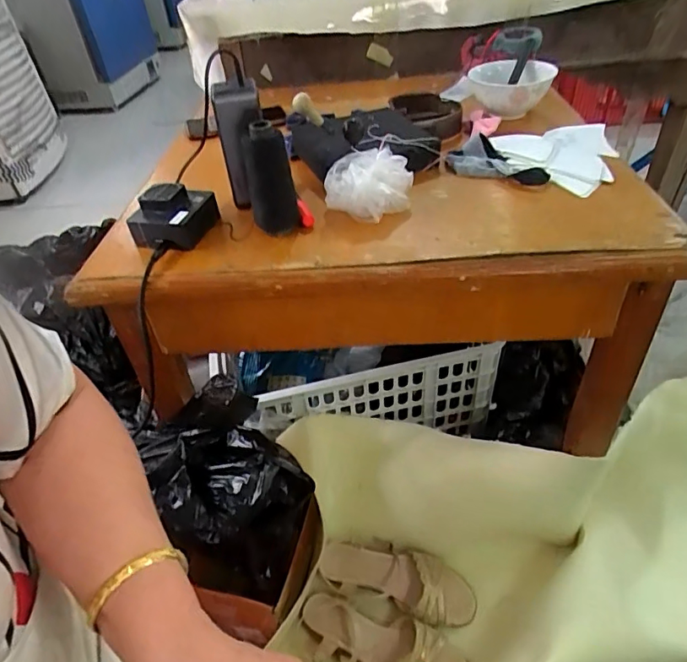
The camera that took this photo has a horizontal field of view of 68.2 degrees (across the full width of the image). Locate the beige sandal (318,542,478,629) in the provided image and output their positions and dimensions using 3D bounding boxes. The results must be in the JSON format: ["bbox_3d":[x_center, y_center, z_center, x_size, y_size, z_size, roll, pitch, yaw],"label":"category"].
[{"bbox_3d":[0.082,0.382,0.780,0.236,0.060,0.091,7,43,15],"label":"beige sandal"}]

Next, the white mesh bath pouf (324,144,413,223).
[{"bbox_3d":[0.024,-0.162,0.556,0.093,0.048,0.070,9,43,17],"label":"white mesh bath pouf"}]

